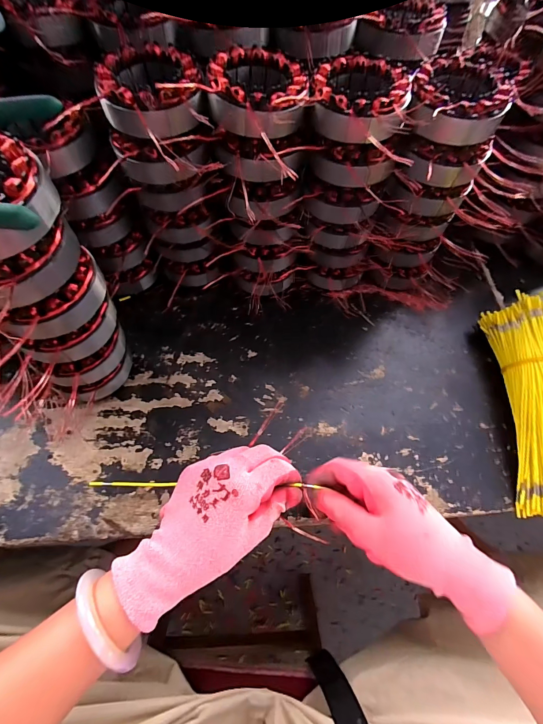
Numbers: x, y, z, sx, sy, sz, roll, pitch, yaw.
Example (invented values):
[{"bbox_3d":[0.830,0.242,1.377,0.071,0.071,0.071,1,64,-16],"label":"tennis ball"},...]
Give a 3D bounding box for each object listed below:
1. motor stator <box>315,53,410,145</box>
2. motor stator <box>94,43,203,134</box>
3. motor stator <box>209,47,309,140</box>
[{"bbox_3d":[0.077,-0.228,0.288,0.086,0.037,0.100,14,64,2],"label":"motor stator"},{"bbox_3d":[-0.102,-0.226,0.274,0.084,0.038,0.097,-18,68,-13],"label":"motor stator"},{"bbox_3d":[-0.012,-0.231,0.280,0.081,0.032,0.082,2,65,-4],"label":"motor stator"}]

